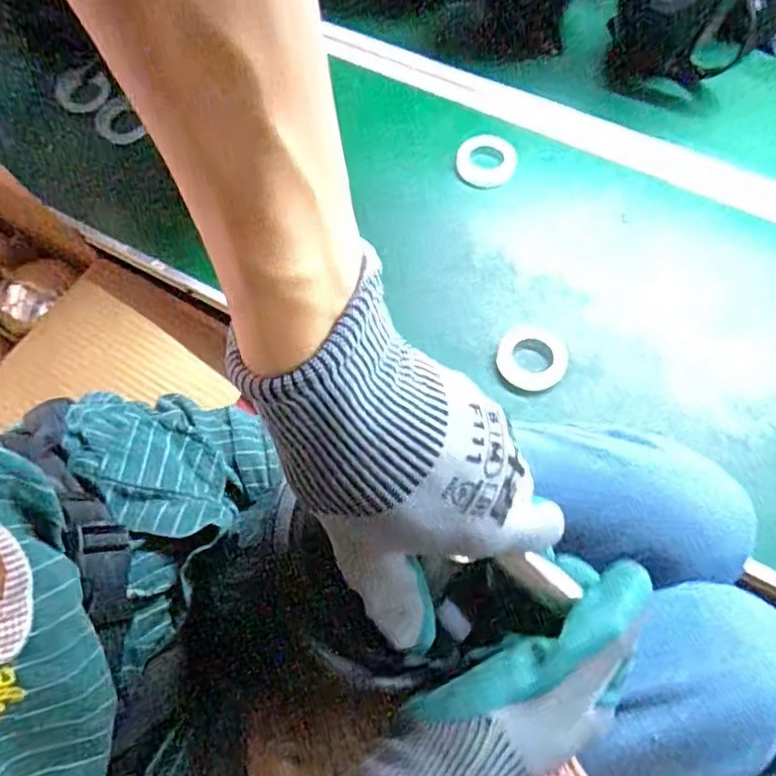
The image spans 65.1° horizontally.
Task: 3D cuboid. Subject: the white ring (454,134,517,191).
[{"bbox_3d":[0.103,-0.235,0.629,0.058,0.012,0.063,-1,65,1],"label":"white ring"}]

